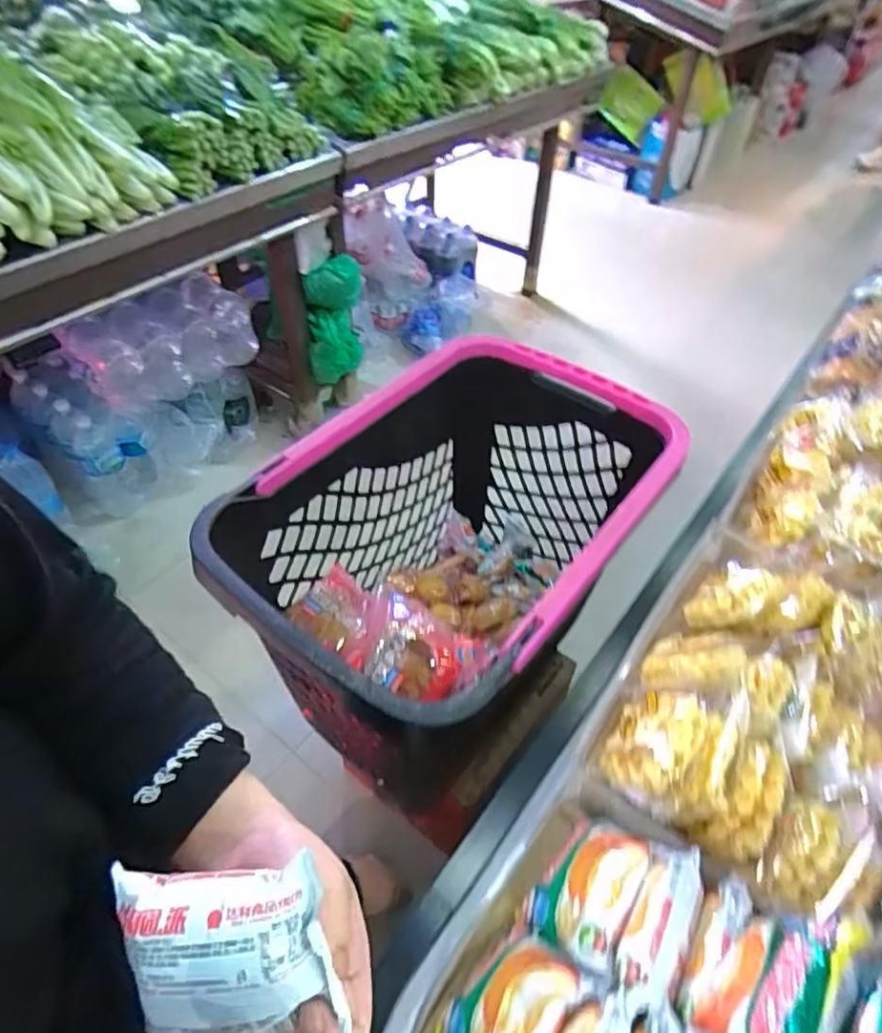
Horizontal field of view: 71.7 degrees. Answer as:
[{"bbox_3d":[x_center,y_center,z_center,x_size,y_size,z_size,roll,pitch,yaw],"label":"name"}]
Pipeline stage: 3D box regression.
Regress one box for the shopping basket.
[{"bbox_3d":[0.008,0.058,0.852,0.410,0.365,0.560,31,54,24],"label":"shopping basket"}]

